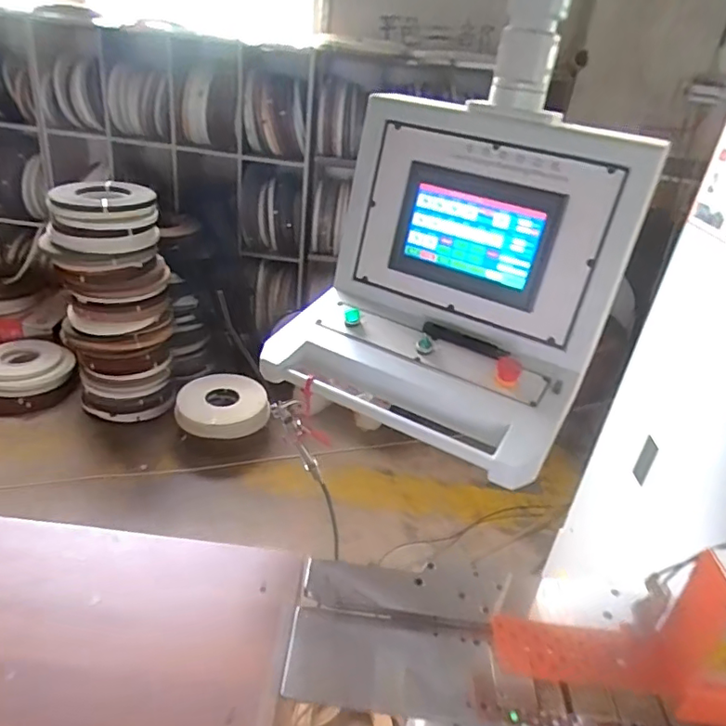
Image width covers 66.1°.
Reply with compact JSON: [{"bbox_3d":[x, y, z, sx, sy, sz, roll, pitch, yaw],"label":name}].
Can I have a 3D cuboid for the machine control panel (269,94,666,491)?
[{"bbox_3d":[0.138,-0.165,0.896,0.477,0.419,0.375,22,32,24],"label":"machine control panel"}]

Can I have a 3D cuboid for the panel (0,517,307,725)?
[{"bbox_3d":[-0.490,0.354,0.770,0.779,0.027,0.337,7,29,0],"label":"panel"}]

